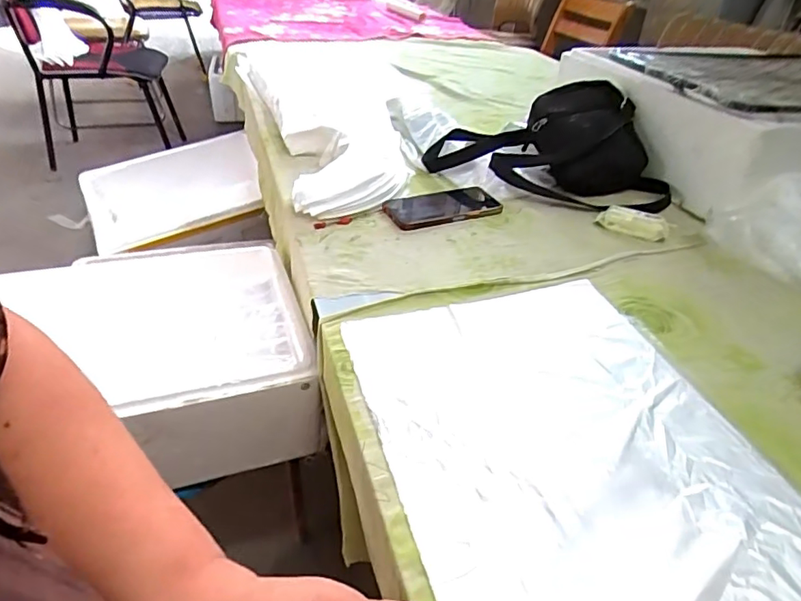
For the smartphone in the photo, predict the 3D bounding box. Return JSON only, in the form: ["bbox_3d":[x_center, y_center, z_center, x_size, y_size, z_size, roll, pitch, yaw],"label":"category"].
[{"bbox_3d":[0.063,-0.140,0.800,0.169,0.010,0.089,-12,40,-20],"label":"smartphone"}]

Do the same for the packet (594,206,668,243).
[{"bbox_3d":[0.328,-0.111,0.758,0.092,0.017,0.054,22,40,21],"label":"packet"}]

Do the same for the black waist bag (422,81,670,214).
[{"bbox_3d":[0.235,-0.260,0.863,0.396,0.119,0.207,17,39,16],"label":"black waist bag"}]

